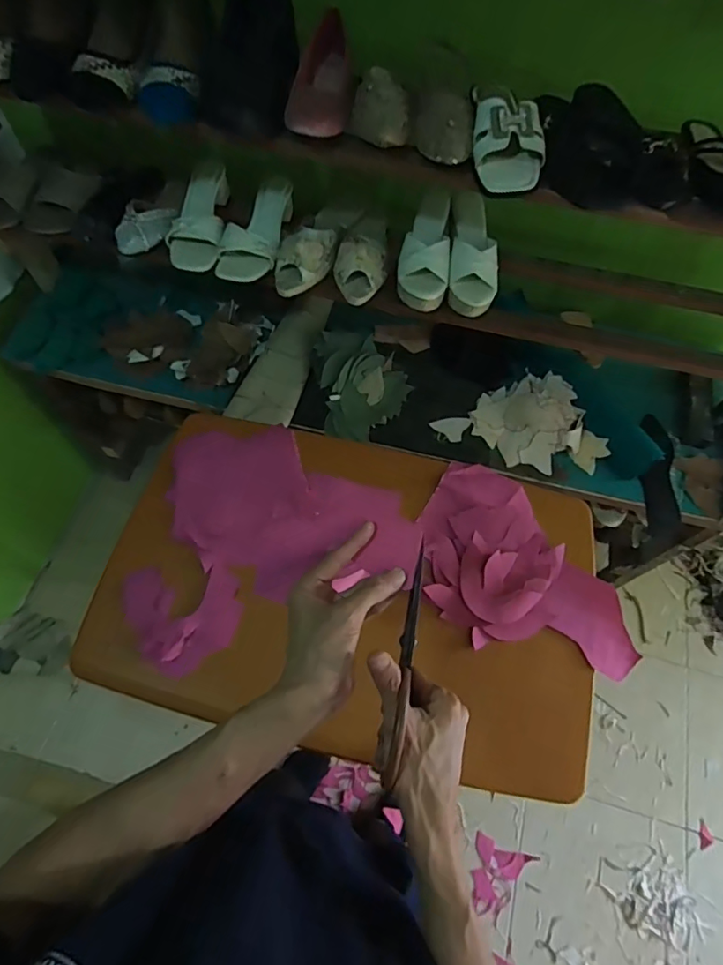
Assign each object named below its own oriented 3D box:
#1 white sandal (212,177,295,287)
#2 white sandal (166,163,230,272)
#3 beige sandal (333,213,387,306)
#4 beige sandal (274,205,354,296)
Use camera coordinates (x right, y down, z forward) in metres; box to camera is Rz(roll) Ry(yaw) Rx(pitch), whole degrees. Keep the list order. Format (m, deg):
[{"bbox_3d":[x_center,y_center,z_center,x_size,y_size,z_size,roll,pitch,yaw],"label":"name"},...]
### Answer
[{"bbox_3d":[-0.179,-0.435,0.887,0.090,0.055,0.205,14,63,5],"label":"white sandal"},{"bbox_3d":[-0.279,-0.472,0.916,0.094,0.065,0.229,8,76,2],"label":"white sandal"},{"bbox_3d":[0.003,-0.404,0.884,0.088,0.062,0.217,7,63,1],"label":"beige sandal"},{"bbox_3d":[-0.077,-0.419,0.886,0.084,0.056,0.234,25,64,10],"label":"beige sandal"}]

